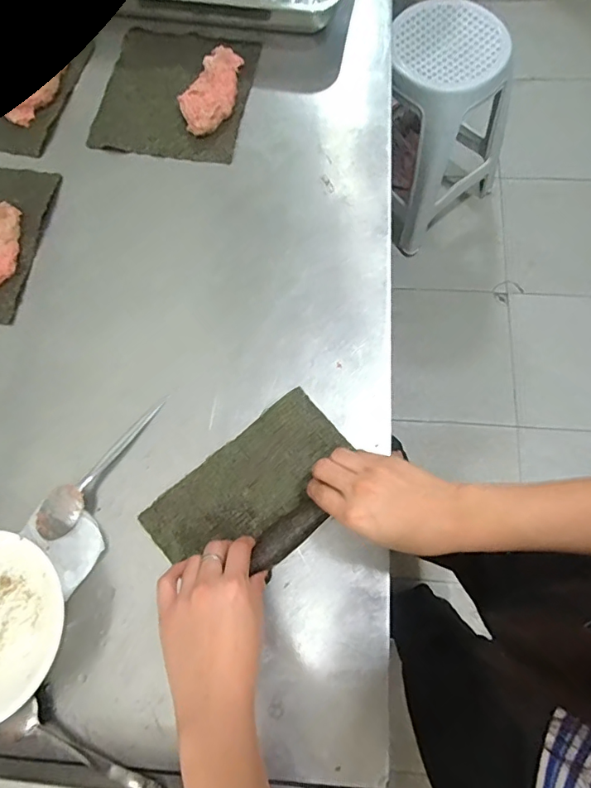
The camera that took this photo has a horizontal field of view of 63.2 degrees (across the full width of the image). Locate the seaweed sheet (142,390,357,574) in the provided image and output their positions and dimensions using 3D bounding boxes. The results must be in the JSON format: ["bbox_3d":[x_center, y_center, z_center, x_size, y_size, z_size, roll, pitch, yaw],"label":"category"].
[{"bbox_3d":[-0.034,0.090,0.437,0.191,0.030,0.114,-39,75,-11],"label":"seaweed sheet"}]

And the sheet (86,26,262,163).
[{"bbox_3d":[-0.148,-0.377,0.586,0.176,0.034,0.189,9,72,5],"label":"sheet"}]

